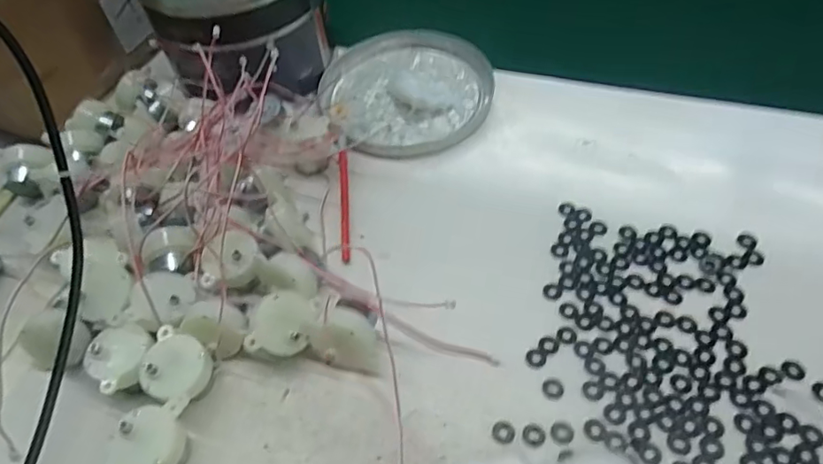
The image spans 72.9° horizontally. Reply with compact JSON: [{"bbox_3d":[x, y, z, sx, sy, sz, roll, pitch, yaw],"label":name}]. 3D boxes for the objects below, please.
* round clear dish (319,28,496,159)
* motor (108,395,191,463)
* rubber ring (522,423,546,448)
[{"bbox_3d":[-0.006,-0.112,0.427,0.125,0.015,0.131,-3,52,4],"label":"round clear dish"},{"bbox_3d":[-0.120,0.101,0.262,0.032,0.030,0.033,-3,52,4],"label":"motor"},{"bbox_3d":[0.059,0.096,0.265,0.011,0.004,0.011,-3,52,4],"label":"rubber ring"}]

